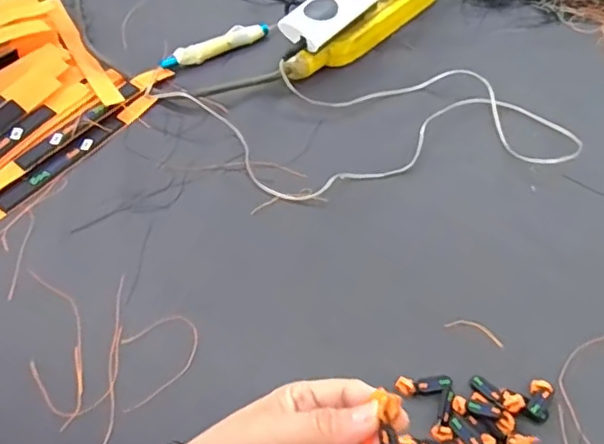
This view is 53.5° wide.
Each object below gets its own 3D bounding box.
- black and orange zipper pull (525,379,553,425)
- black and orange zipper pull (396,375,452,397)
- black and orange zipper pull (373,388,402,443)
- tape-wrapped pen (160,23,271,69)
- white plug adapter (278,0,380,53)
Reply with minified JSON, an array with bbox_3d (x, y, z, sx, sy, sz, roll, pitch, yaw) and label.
[{"bbox_3d":[0.166,0.124,0.417,0.017,0.012,0.032,23,46,18],"label":"black and orange zipper pull"},{"bbox_3d":[0.087,0.116,0.427,0.039,0.004,0.013,-5,57,0],"label":"black and orange zipper pull"},{"bbox_3d":[0.042,0.101,0.284,0.010,0.004,0.042,-2,74,3],"label":"black and orange zipper pull"},{"bbox_3d":[-0.093,-0.191,0.648,0.121,0.016,0.015,-22,58,-11],"label":"tape-wrapped pen"},{"bbox_3d":[0.027,-0.212,0.599,0.097,0.016,0.048,-42,81,-11],"label":"white plug adapter"}]

